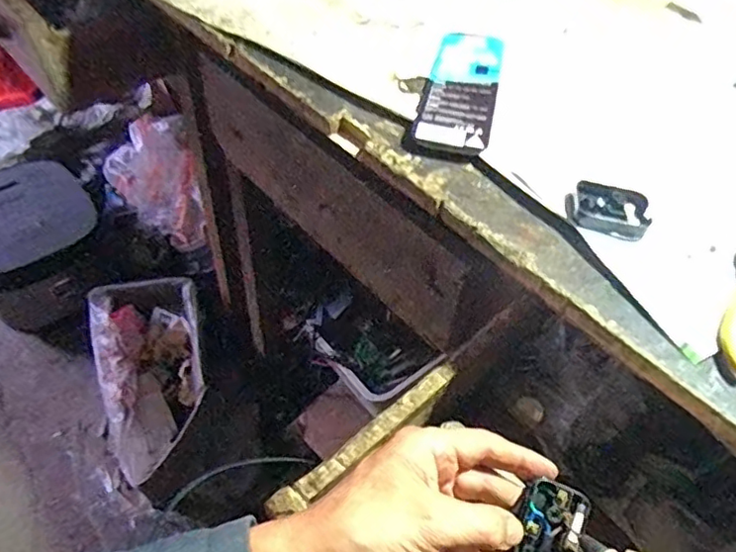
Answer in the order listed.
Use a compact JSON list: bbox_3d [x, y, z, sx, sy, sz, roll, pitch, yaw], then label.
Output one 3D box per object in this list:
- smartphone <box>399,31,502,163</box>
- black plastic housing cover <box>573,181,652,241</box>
[{"bbox_3d":[0.078,-0.157,0.499,0.060,0.012,0.172,16,52,7],"label":"smartphone"},{"bbox_3d":[0.163,-0.045,0.408,0.048,0.009,0.042,13,52,6],"label":"black plastic housing cover"}]

